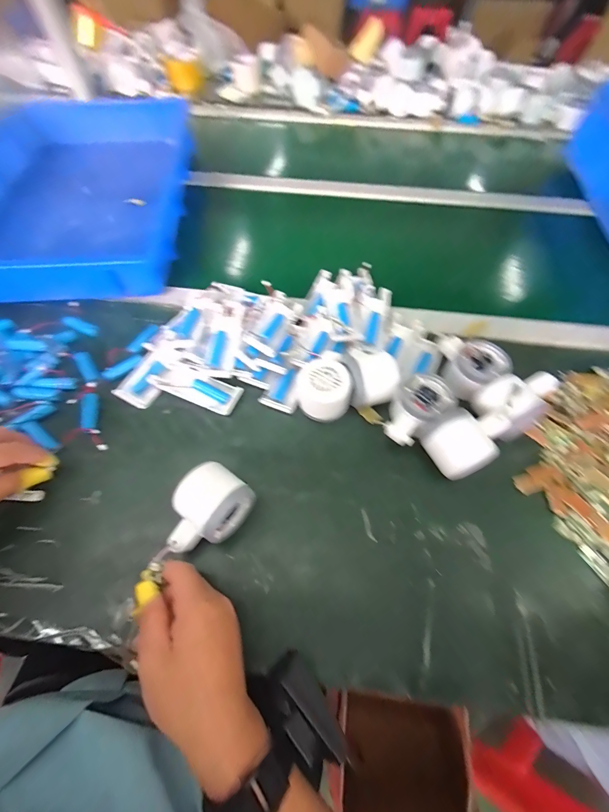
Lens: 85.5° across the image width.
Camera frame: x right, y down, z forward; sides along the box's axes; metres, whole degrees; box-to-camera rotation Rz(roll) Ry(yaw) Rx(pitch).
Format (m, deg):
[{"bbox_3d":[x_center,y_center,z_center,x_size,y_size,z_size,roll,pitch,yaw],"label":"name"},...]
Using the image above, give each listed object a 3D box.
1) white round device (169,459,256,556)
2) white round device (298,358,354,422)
[{"bbox_3d":[-0.094,0.099,0.311,0.056,0.055,0.080,33,69,16],"label":"white round device"},{"bbox_3d":[0.023,-0.018,0.384,0.058,0.044,0.060,0,60,-1],"label":"white round device"}]

